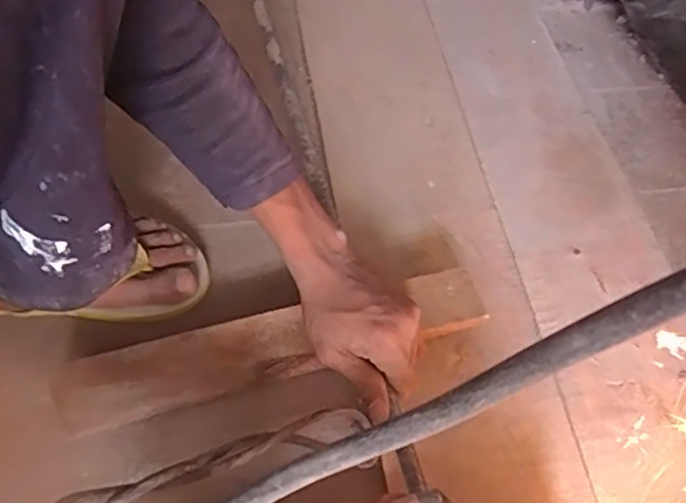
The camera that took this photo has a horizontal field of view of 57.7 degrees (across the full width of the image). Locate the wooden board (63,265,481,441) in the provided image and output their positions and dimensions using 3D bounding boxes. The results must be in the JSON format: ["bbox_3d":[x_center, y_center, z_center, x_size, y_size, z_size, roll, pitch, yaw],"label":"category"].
[{"bbox_3d":[-0.050,0.074,0.483,0.322,0.040,0.047,-13,59,-12],"label":"wooden board"}]

